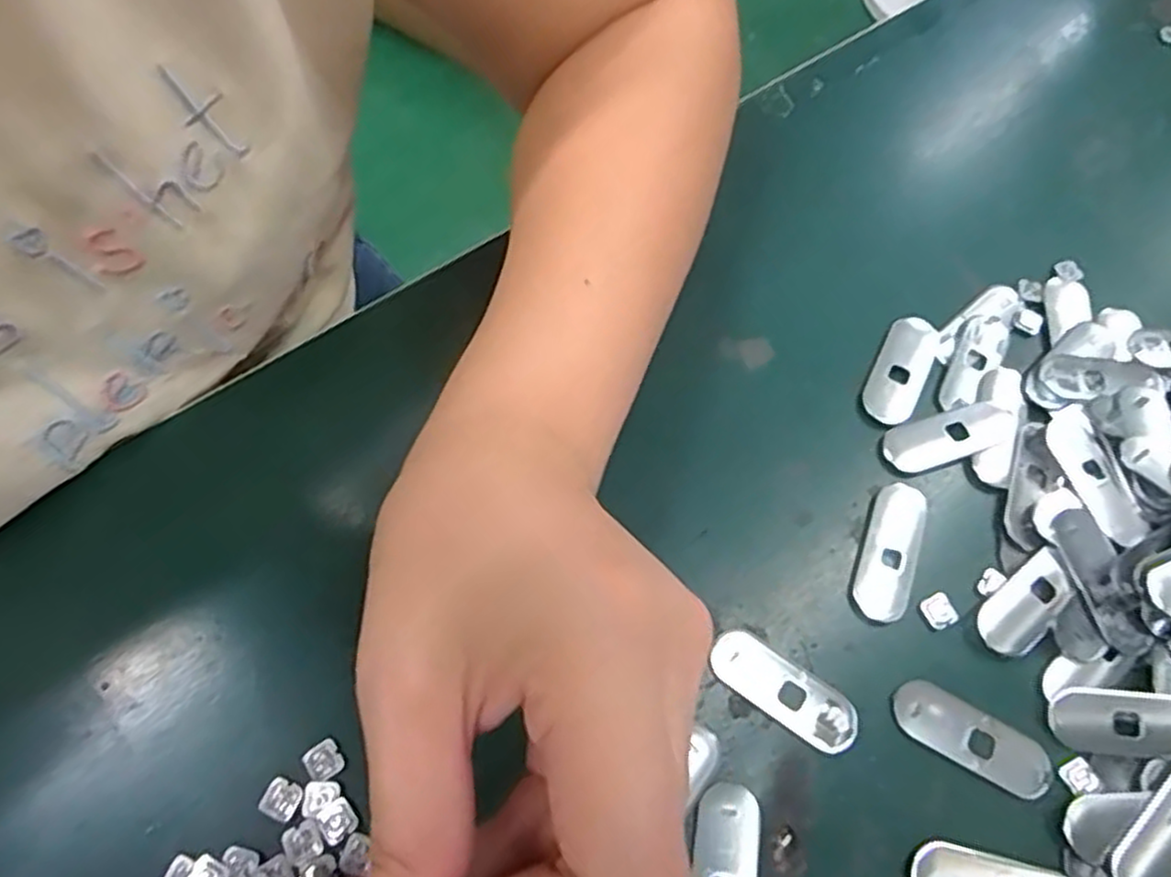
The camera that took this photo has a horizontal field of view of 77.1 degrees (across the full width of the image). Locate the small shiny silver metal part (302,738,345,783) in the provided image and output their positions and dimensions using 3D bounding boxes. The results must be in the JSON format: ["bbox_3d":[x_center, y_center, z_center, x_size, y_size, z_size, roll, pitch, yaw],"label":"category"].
[{"bbox_3d":[-0.078,0.096,0.217,0.010,0.004,0.010,-33,71,-16],"label":"small shiny silver metal part"}]

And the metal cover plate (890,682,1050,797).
[{"bbox_3d":[0.123,0.095,0.233,0.050,0.004,0.017,29,68,10],"label":"metal cover plate"}]

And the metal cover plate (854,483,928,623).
[{"bbox_3d":[0.108,0.039,0.257,0.019,0.004,0.051,22,67,7],"label":"metal cover plate"}]

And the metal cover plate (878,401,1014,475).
[{"bbox_3d":[0.136,-0.001,0.275,0.050,0.004,0.019,-16,68,-10],"label":"metal cover plate"}]

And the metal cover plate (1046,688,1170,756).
[{"bbox_3d":[0.176,0.090,0.233,0.053,0.004,0.018,0,79,10],"label":"metal cover plate"}]

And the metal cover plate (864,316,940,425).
[{"bbox_3d":[0.124,-0.027,0.286,0.020,0.004,0.051,25,67,8],"label":"metal cover plate"}]

